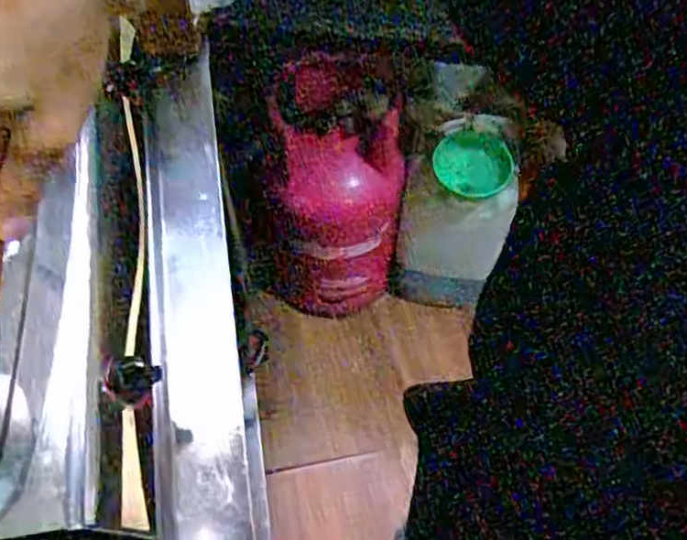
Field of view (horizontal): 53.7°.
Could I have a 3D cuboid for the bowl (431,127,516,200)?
[{"bbox_3d":[0.257,-0.212,1.351,0.159,0.136,0.046,-10,17,-8],"label":"bowl"}]

